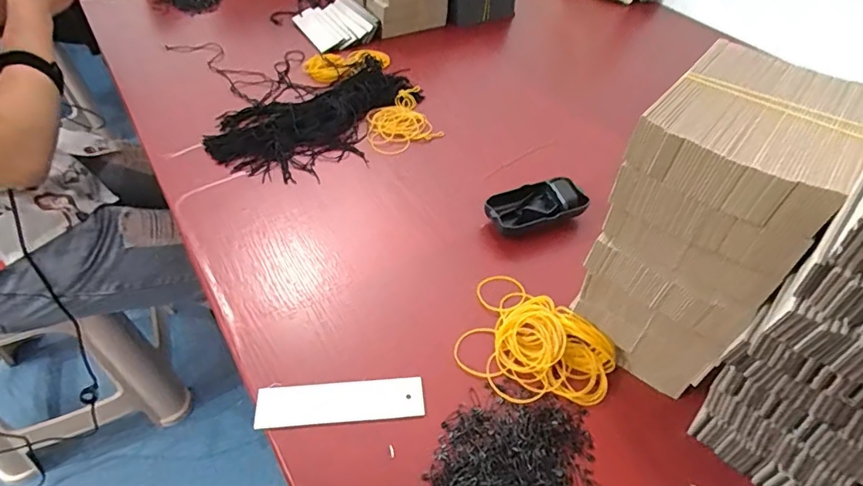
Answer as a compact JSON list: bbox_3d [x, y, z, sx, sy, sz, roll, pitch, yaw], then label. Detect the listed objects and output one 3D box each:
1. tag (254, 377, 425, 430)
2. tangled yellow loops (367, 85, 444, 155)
[{"bbox_3d":[-0.069,0.123,0.381,0.125,0.004,0.032,-2,47,-7],"label":"tag"},{"bbox_3d":[-0.041,-0.162,0.645,0.088,0.020,0.112,-8,48,-12],"label":"tangled yellow loops"}]

